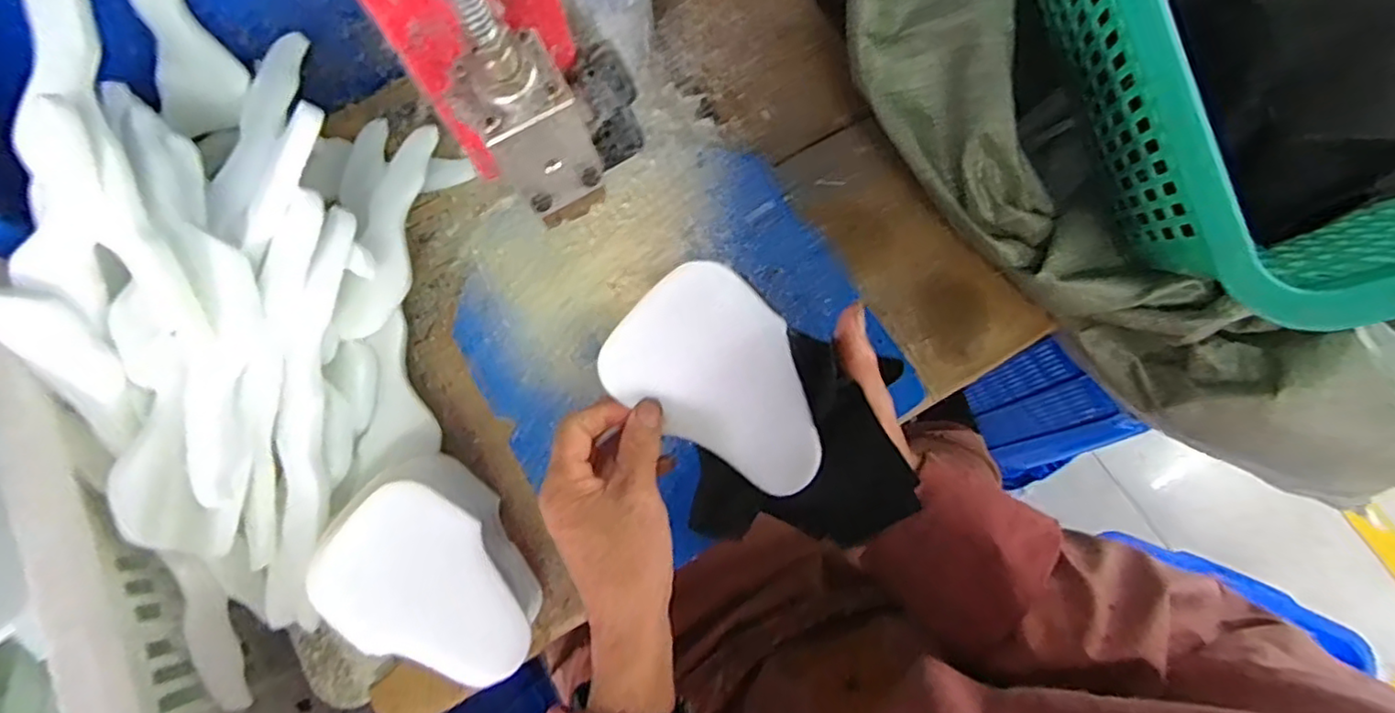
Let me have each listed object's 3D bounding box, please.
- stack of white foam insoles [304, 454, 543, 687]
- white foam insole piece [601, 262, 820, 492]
[{"bbox_3d":[-0.172,0.156,0.444,0.148,0.088,0.115,39,80,8],"label":"stack of white foam insoles"},{"bbox_3d":[0.018,0.015,0.371,0.134,0.013,0.093,42,103,1],"label":"white foam insole piece"}]

